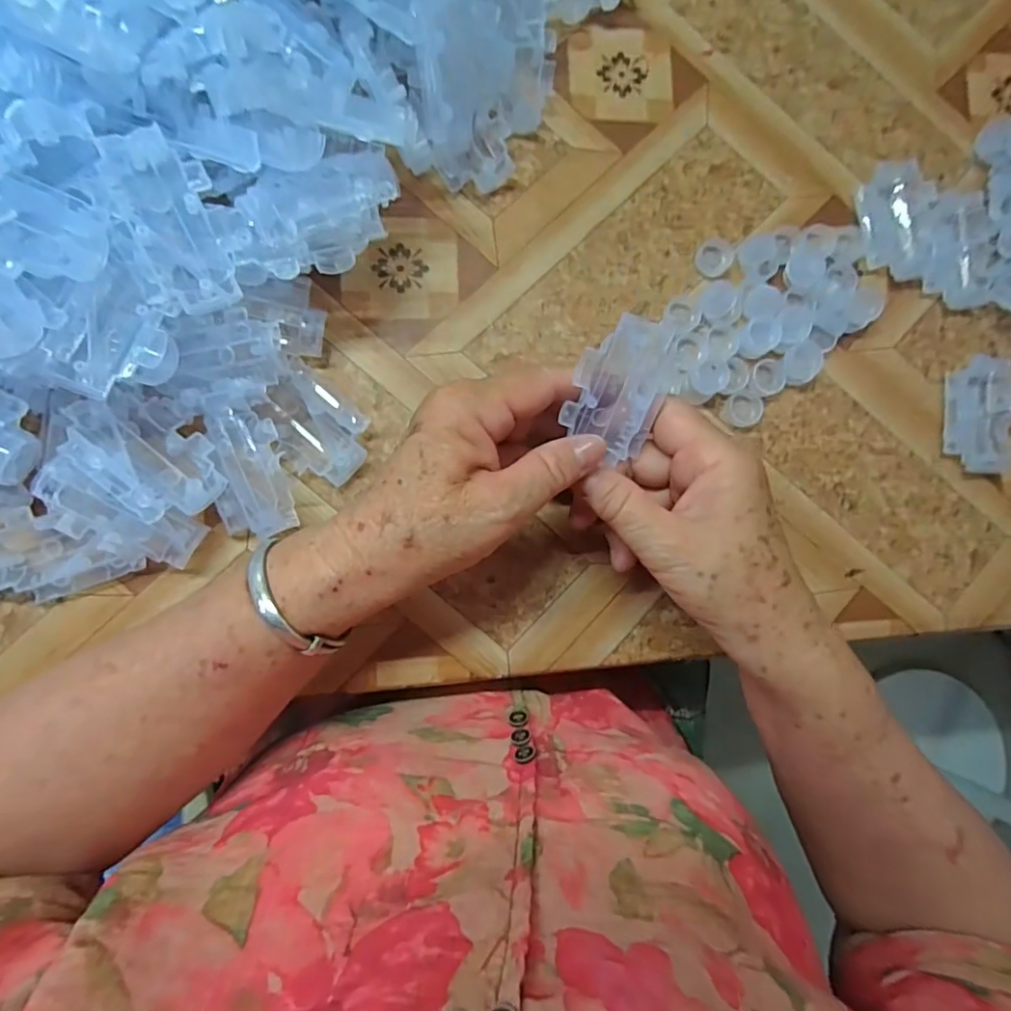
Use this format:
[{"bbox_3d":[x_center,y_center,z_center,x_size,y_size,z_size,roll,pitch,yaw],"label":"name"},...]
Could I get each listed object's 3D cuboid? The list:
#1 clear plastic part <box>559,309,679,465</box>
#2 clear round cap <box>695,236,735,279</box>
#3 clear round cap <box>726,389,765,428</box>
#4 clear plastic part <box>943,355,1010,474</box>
[{"bbox_3d":[0.051,-0.053,0.249,0.036,0.020,0.061,6,119,-19],"label":"clear plastic part"},{"bbox_3d":[0.125,-0.149,0.328,0.021,0.004,0.027,36,82,-4],"label":"clear round cap"},{"bbox_3d":[0.140,-0.056,0.322,0.021,0.008,0.020,1,86,-8],"label":"clear round cap"},{"bbox_3d":[0.290,-0.056,0.337,0.044,0.012,0.069,12,84,-7],"label":"clear plastic part"}]

